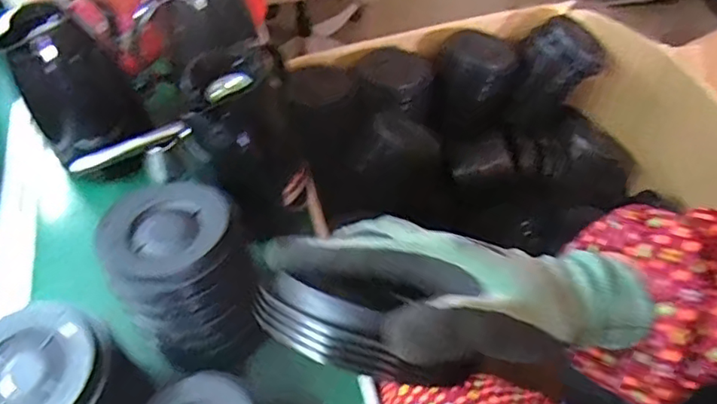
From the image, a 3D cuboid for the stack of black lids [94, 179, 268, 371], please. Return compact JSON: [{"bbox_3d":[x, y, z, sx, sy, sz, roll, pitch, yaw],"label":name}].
[{"bbox_3d":[-0.161,0.065,0.538,0.121,0.118,0.129,-32,57,-20],"label":"stack of black lids"}]

